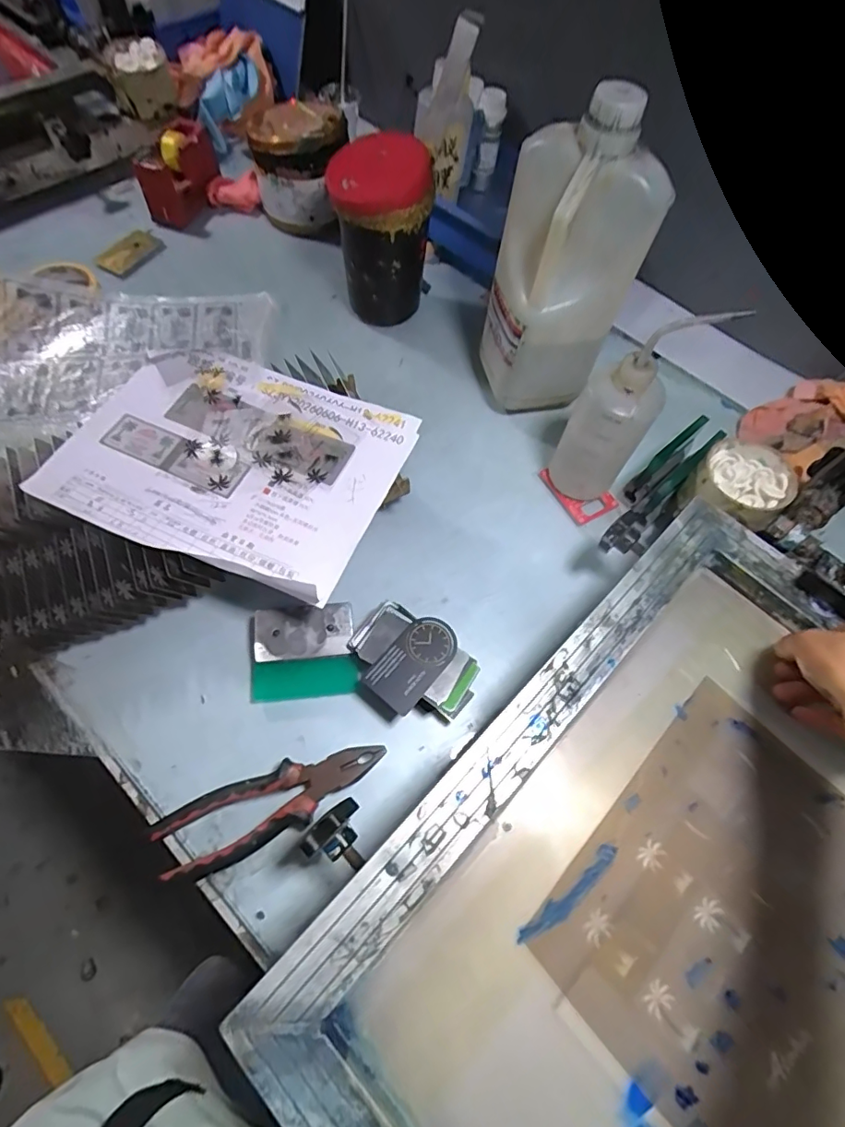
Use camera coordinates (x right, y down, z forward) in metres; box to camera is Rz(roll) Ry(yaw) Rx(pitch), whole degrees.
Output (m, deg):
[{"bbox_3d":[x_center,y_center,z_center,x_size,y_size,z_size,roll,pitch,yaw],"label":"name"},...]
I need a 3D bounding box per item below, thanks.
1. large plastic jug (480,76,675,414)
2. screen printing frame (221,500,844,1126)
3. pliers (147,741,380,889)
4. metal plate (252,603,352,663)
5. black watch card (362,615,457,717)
[{"bbox_3d":[0.137,-0.276,0.527,0.111,0.299,0.098,-13,66,-10],"label":"large plastic jug"},{"bbox_3d":[0.197,0.227,0.318,0.390,0.032,0.475,40,68,17],"label":"screen printing frame"},{"bbox_3d":[-0.119,0.196,0.424,0.183,0.028,0.054,-22,66,-13],"label":"pliers"},{"bbox_3d":[-0.112,0.065,0.481,0.090,0.006,0.047,-6,78,-3],"label":"metal plate"},{"bbox_3d":[-0.007,0.086,0.456,0.049,0.005,0.087,37,73,16],"label":"black watch card"}]

